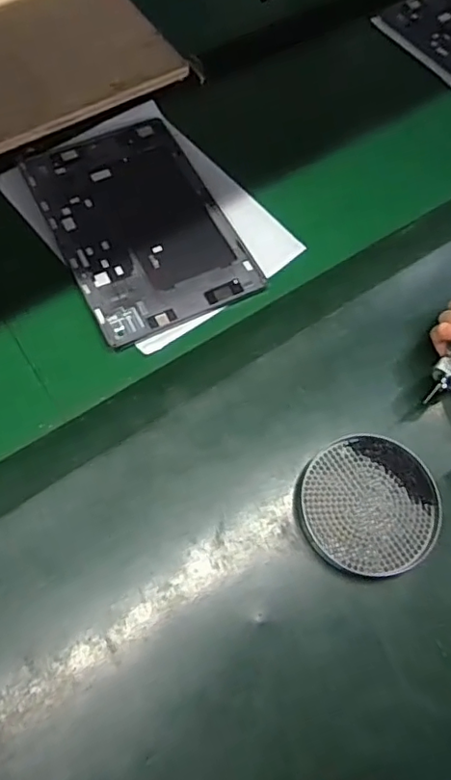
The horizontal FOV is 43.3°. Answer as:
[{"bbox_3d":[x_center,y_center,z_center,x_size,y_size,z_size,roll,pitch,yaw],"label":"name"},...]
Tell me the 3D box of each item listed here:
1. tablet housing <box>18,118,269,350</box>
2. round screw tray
[{"bbox_3d":[-0.089,-0.171,0.583,0.163,0.009,0.251,-25,70,-12],"label":"tablet housing"},{"bbox_3d":[0.121,0.095,0.475,0.110,0.016,0.111,1,66,-2],"label":"round screw tray"}]

